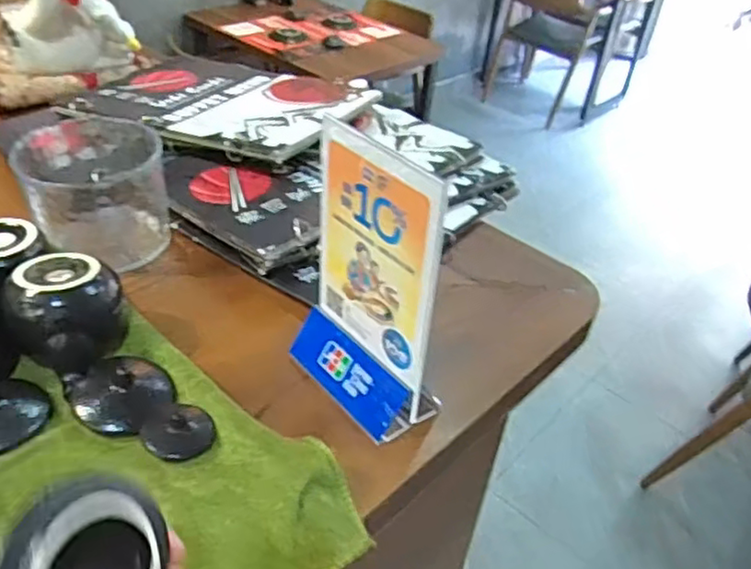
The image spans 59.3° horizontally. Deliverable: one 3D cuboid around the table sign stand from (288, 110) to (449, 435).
[{"bbox_3d":[-0.007,0.001,0.413,0.048,0.178,0.109,-21,45,-30],"label":"table sign stand"}]

